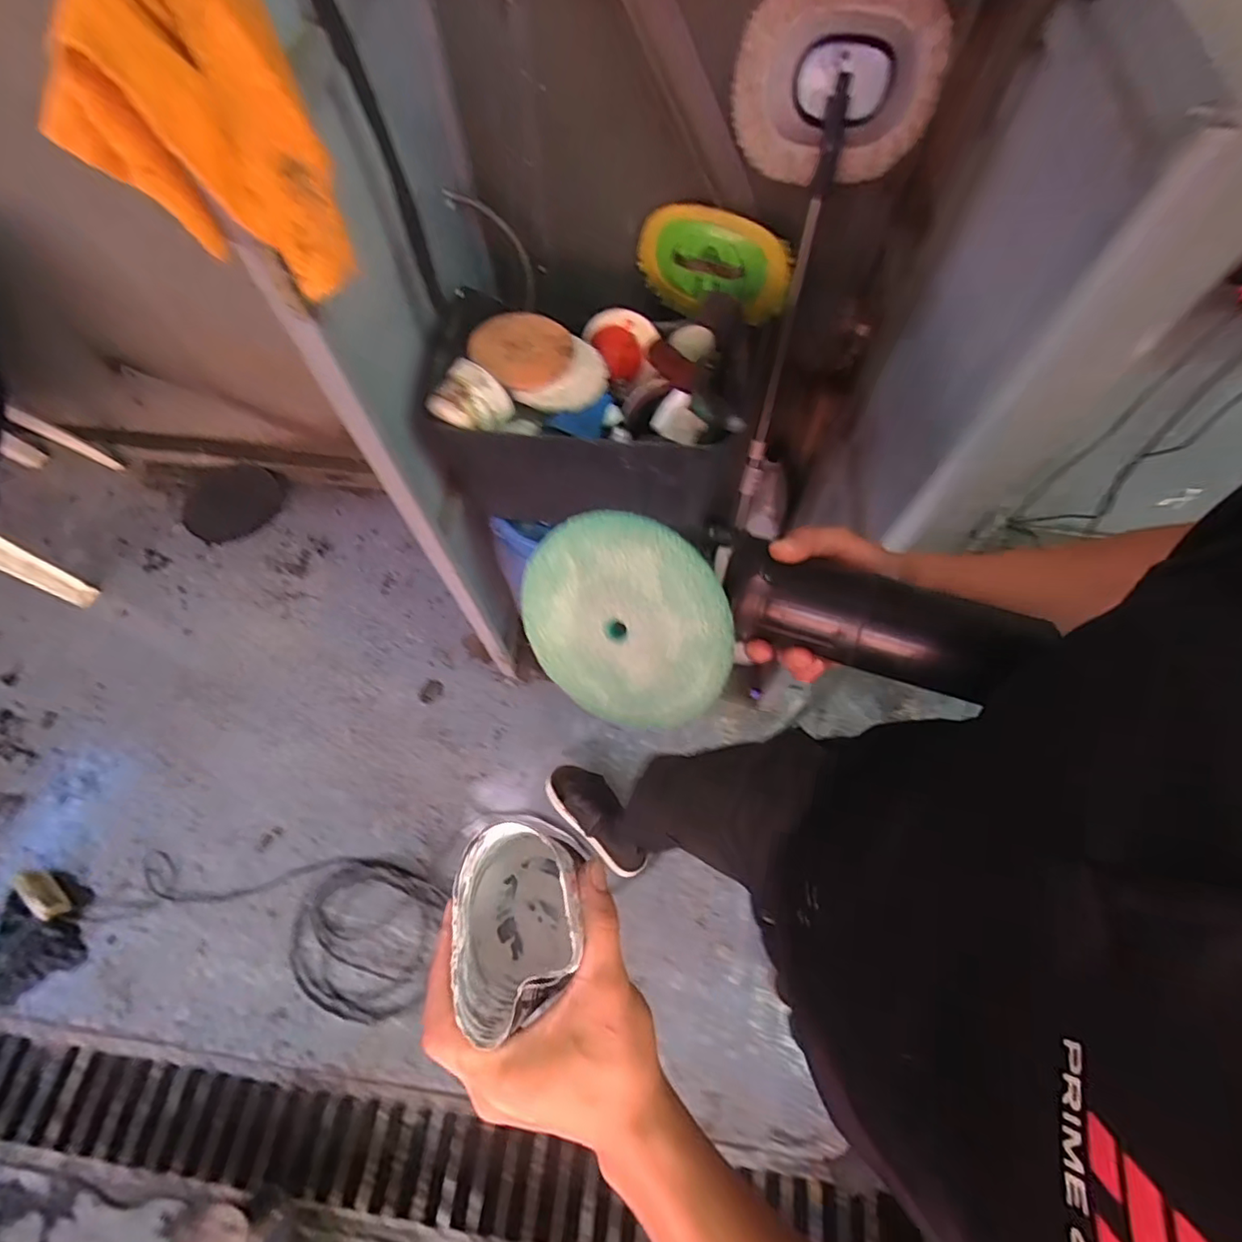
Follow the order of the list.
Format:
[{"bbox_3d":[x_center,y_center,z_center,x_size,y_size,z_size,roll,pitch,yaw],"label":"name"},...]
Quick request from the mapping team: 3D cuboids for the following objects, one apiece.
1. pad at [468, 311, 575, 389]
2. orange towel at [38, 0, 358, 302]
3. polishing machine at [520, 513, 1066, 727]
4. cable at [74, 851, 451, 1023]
[{"bbox_3d":[-0.145,-0.393,0.816,0.141,0.024,0.131,37,70,15],"label":"pad"},{"bbox_3d":[-0.271,-0.380,0.414,0.057,0.182,0.193,14,86,36],"label":"orange towel"},{"bbox_3d":[0.086,-0.004,0.365,0.291,0.105,0.119,4,67,-2],"label":"polishing machine"},{"bbox_3d":[-0.718,0.599,1.202,0.700,0.009,0.275,15,68,6],"label":"cable"}]

